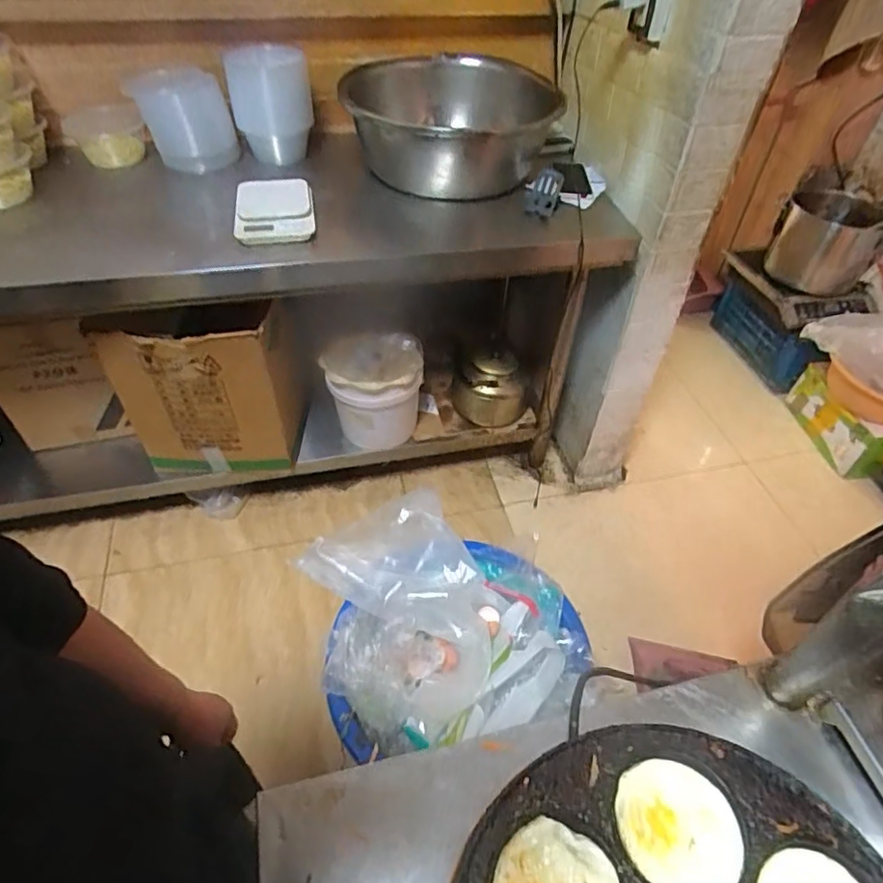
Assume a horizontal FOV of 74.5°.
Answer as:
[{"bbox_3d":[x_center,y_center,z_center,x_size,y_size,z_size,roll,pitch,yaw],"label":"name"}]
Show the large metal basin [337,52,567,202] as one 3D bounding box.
[{"bbox_3d":[0.019,-0.677,1.252,0.434,0.162,0.459,1,48,-1],"label":"large metal basin"}]

